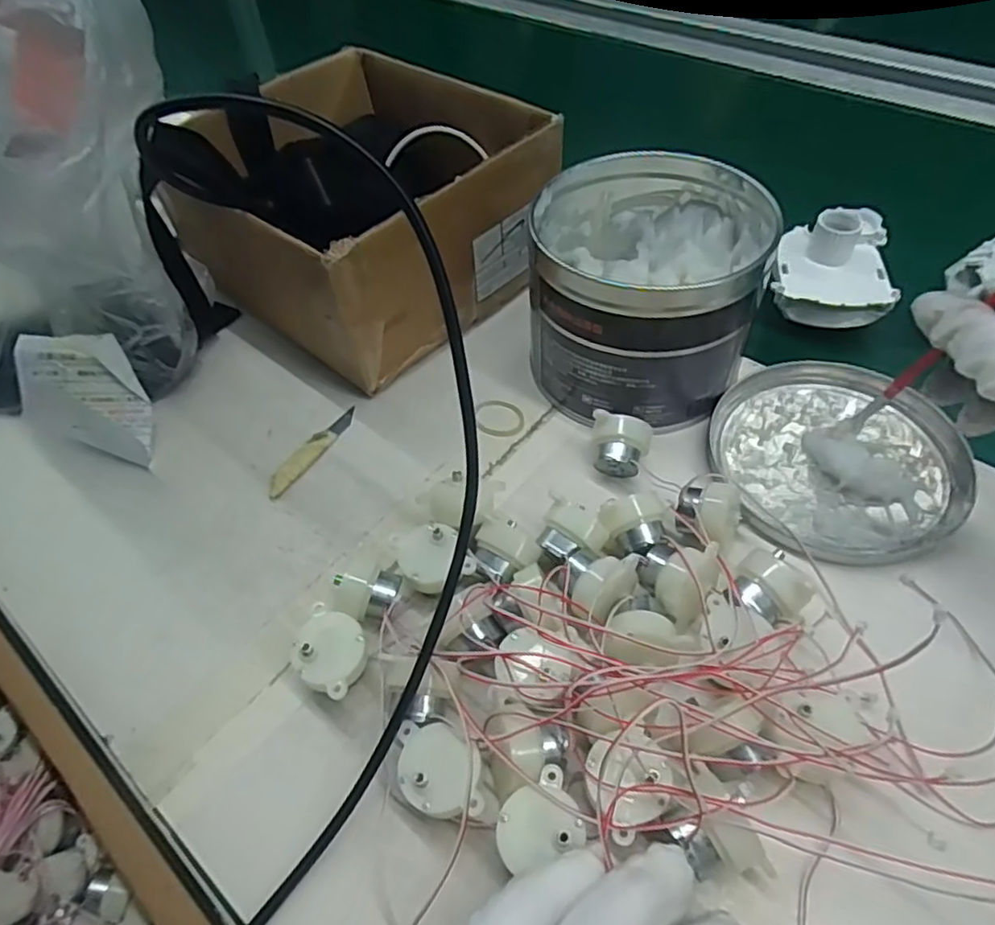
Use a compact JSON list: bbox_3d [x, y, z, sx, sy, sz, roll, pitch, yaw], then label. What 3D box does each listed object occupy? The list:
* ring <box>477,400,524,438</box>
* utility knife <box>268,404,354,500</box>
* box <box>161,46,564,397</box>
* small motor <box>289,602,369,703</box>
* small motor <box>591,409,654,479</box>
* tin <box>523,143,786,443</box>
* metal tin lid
[{"bbox_3d":[0.002,-0.027,0.385,0.028,0.004,0.030,3,50,-4],"label":"ring"},{"bbox_3d":[-0.109,-0.008,0.379,0.013,0.006,0.074,20,56,19],"label":"utility knife"},{"bbox_3d":[-0.093,-0.173,0.444,0.205,0.112,0.185,35,62,27],"label":"box"},{"bbox_3d":[-0.073,0.087,0.289,0.031,0.028,0.033,16,55,17],"label":"small motor"},{"bbox_3d":[0.067,-0.007,0.350,0.031,0.032,0.026,7,53,10],"label":"small motor"},{"bbox_3d":[0.082,-0.101,0.373,0.120,0.107,0.127,-2,52,3],"label":"tin"},{"bbox_3d":[0.183,-0.005,0.351,0.125,0.015,0.124,-2,52,3],"label":"metal tin lid"}]

